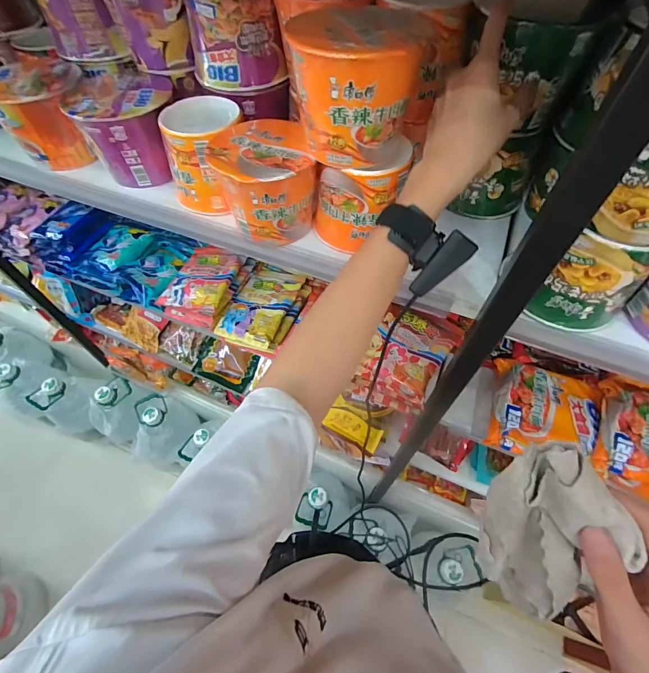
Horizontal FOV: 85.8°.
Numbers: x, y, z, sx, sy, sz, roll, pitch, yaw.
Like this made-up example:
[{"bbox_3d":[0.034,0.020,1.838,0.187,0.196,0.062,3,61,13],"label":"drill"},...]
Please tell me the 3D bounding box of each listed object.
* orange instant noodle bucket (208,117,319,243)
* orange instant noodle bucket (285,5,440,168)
[{"bbox_3d":[-0.075,-0.189,0.438,0.105,0.099,0.120,-17,58,-11],"label":"orange instant noodle bucket"},{"bbox_3d":[0.029,-0.248,0.354,0.118,0.104,0.107,-9,57,-5],"label":"orange instant noodle bucket"}]

